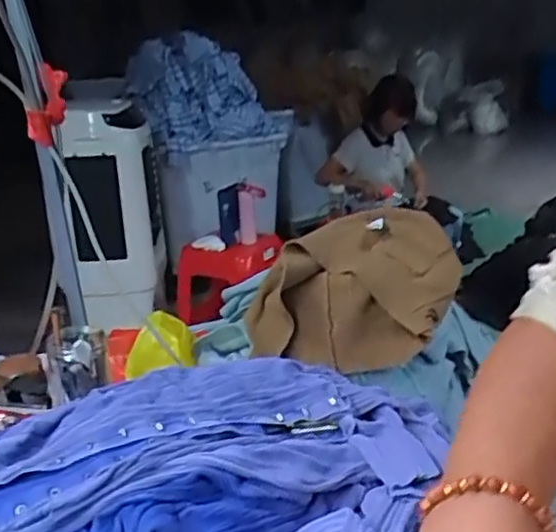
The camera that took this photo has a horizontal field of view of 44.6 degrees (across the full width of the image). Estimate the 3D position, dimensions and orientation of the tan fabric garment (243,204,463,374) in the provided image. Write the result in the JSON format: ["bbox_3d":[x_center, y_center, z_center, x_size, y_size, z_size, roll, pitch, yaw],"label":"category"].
[{"bbox_3d":[0.133,0.032,1.189,0.342,0.196,0.256,1,20,8],"label":"tan fabric garment"}]

